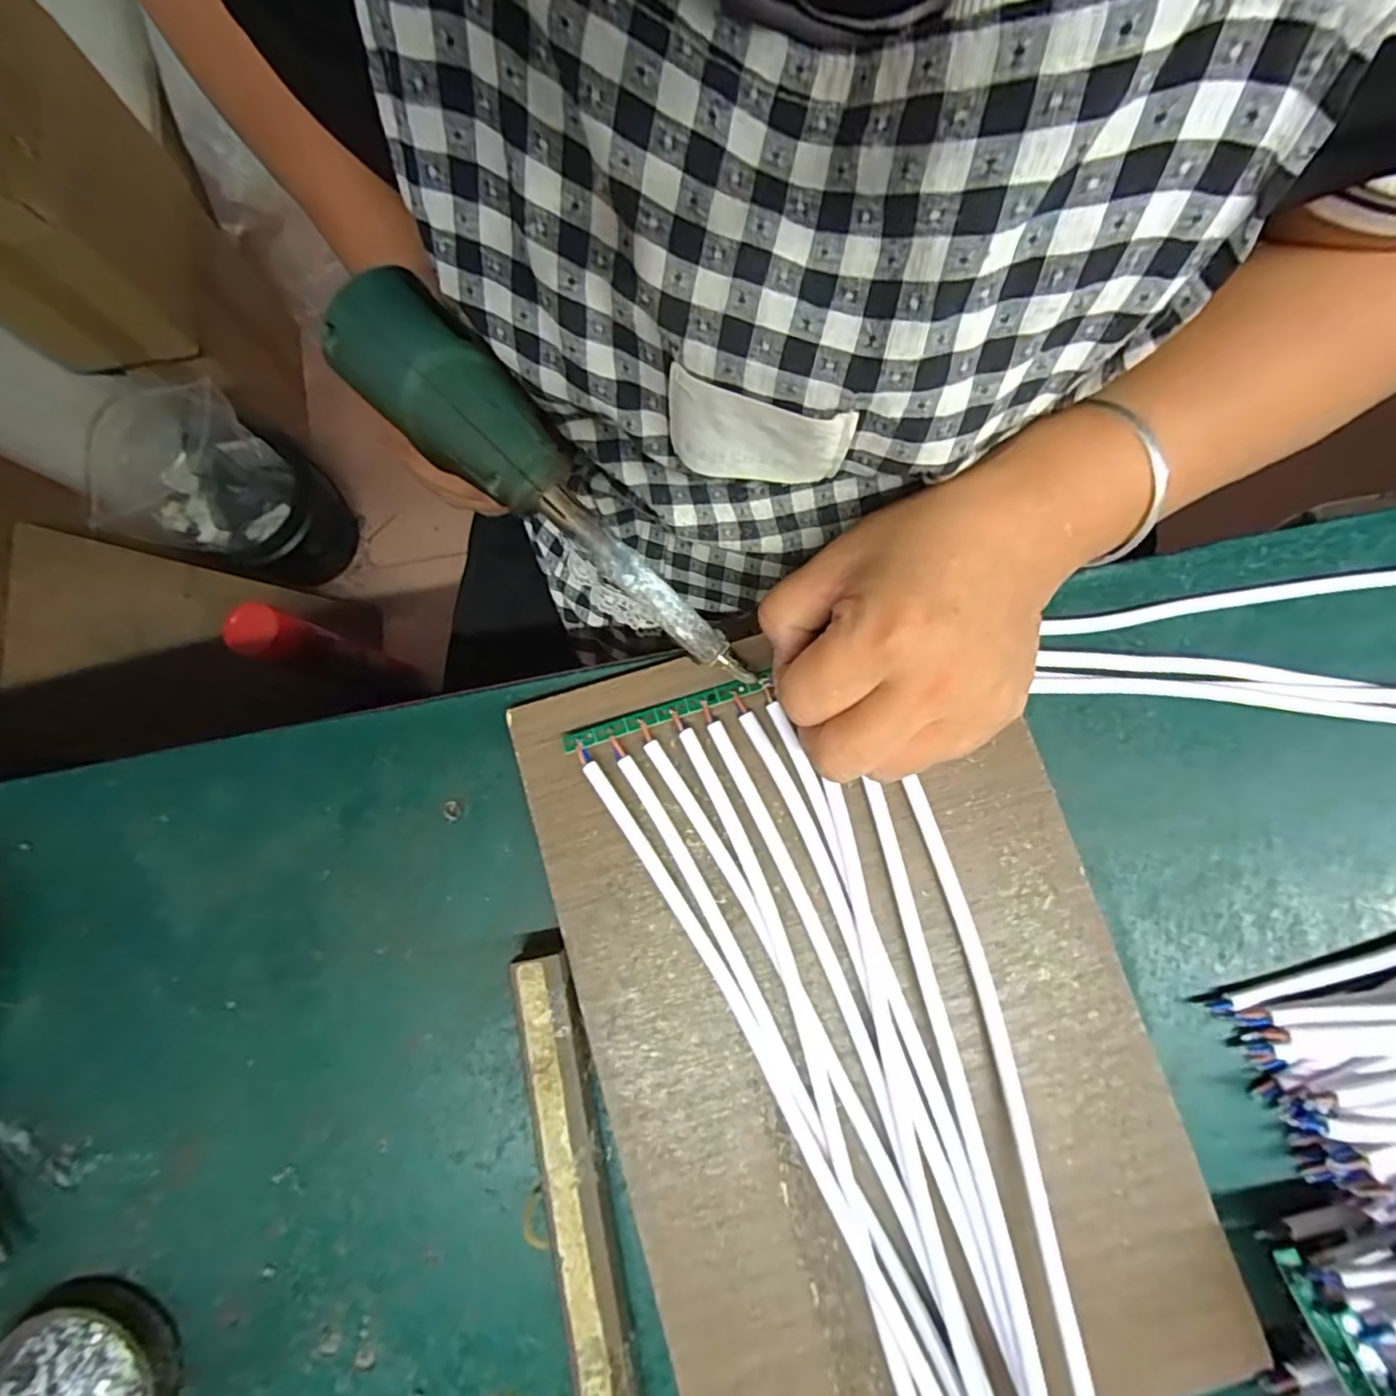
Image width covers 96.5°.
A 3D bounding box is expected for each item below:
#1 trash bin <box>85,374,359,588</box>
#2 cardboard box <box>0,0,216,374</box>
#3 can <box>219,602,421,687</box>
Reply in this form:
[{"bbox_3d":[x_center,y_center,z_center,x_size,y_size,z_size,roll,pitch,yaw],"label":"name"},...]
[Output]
[{"bbox_3d":[-0.665,-0.283,0.906,0.165,0.329,0.220,32,83,6],"label":"trash bin"},{"bbox_3d":[-0.723,-0.560,0.688,0.157,0.264,0.316,-12,80,-1],"label":"cardboard box"},{"bbox_3d":[-0.514,-0.058,0.870,0.066,0.337,0.069,0,80,1],"label":"can"}]

